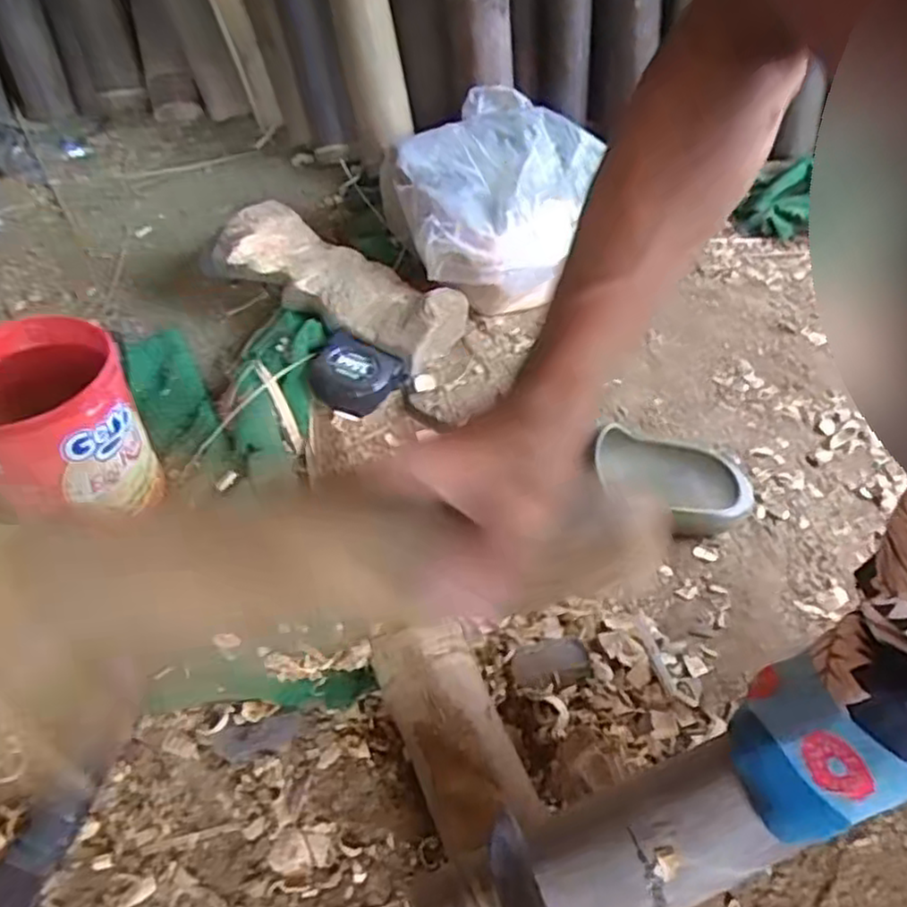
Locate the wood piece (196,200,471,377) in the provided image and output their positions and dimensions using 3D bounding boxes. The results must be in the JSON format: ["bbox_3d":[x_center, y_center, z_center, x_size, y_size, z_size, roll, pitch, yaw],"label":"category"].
[{"bbox_3d":[-0.153,-0.205,0.819,0.343,0.089,0.107,26,53,19],"label":"wood piece"}]

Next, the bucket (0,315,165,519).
[{"bbox_3d":[-0.335,-0.025,0.589,0.131,0.121,0.148,-24,54,-21],"label":"bucket"}]

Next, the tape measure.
[{"bbox_3d":[-0.108,-0.082,0.743,0.086,0.042,0.088,26,53,19],"label":"tape measure"}]

